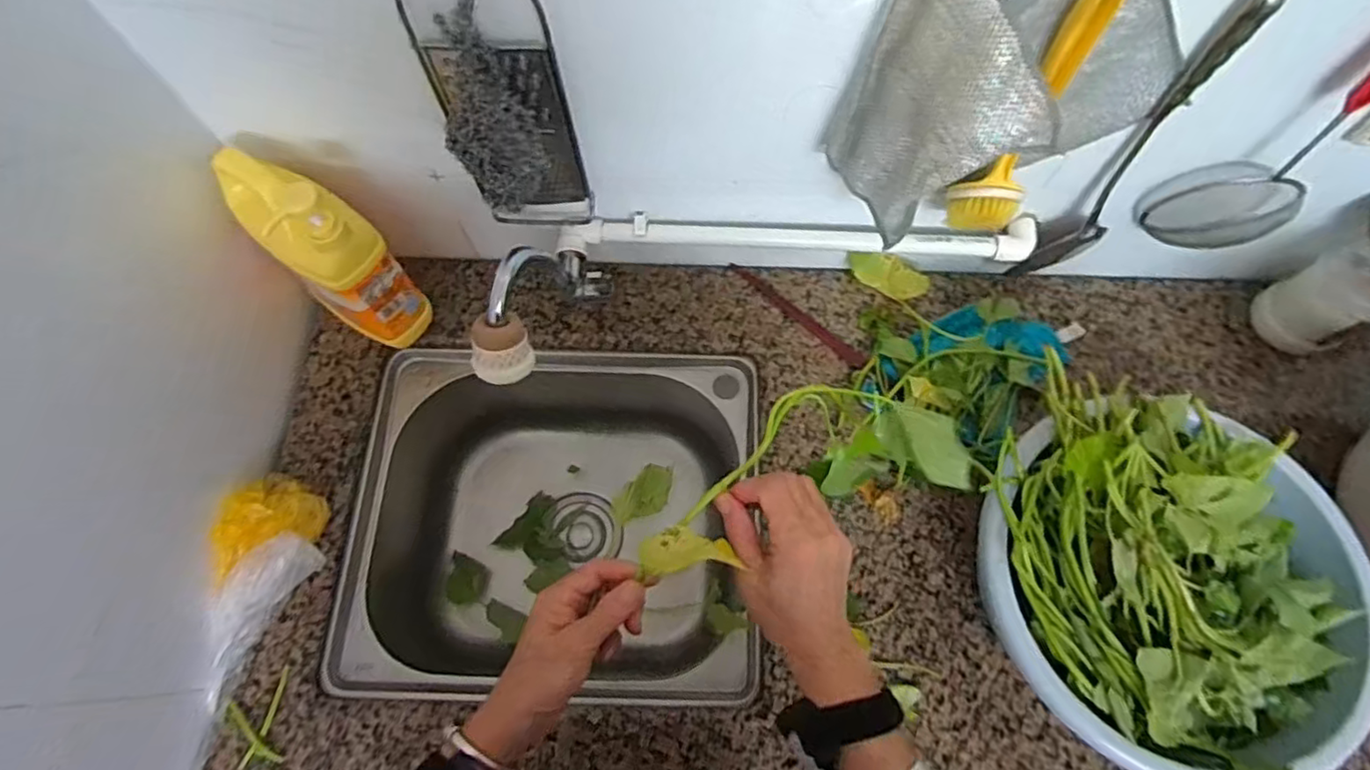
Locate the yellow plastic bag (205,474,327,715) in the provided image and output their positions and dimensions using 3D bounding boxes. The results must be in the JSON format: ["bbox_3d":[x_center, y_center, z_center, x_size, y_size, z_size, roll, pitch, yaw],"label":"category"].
[{"bbox_3d":[-0.388,0.178,0.601,0.078,0.046,0.192,-2,68,0],"label":"yellow plastic bag"}]

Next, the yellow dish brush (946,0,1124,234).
[{"bbox_3d":[0.272,-0.209,0.510,0.058,0.245,0.052,-30,71,-11],"label":"yellow dish brush"}]

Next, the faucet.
[{"bbox_3d":[-0.126,-0.082,0.593,0.070,0.098,0.213,17,26,7],"label":"faucet"}]

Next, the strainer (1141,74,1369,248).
[{"bbox_3d":[0.522,-0.207,0.543,0.111,0.301,0.034,-4,68,-1],"label":"strainer"}]

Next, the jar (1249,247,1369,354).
[{"bbox_3d":[0.681,-0.090,0.686,0.068,0.126,0.082,-20,70,-7],"label":"jar"}]

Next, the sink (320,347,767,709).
[{"bbox_3d":[-0.134,0.155,0.750,0.406,0.179,0.362,1,68,1],"label":"sink"}]

